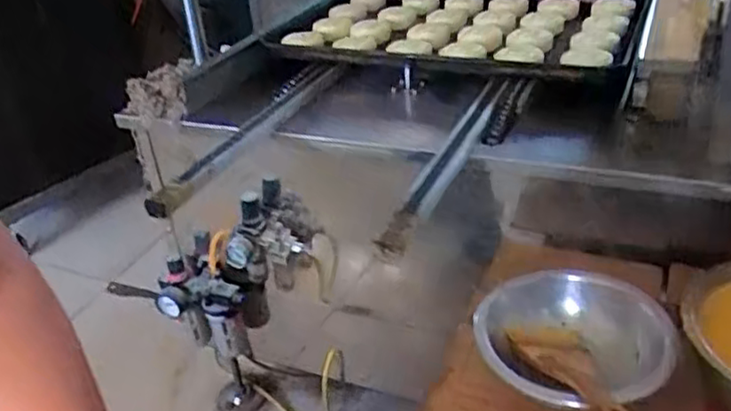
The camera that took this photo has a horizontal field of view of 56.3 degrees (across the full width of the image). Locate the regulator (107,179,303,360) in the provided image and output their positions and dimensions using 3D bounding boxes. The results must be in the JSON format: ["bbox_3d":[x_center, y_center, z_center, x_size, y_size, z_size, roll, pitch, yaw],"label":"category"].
[{"bbox_3d":[-0.224,0.110,1.135,0.180,0.344,0.108,32,36,-5],"label":"regulator"}]

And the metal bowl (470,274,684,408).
[{"bbox_3d":[0.202,0.146,0.671,0.173,0.070,0.175,-4,32,3],"label":"metal bowl"}]

